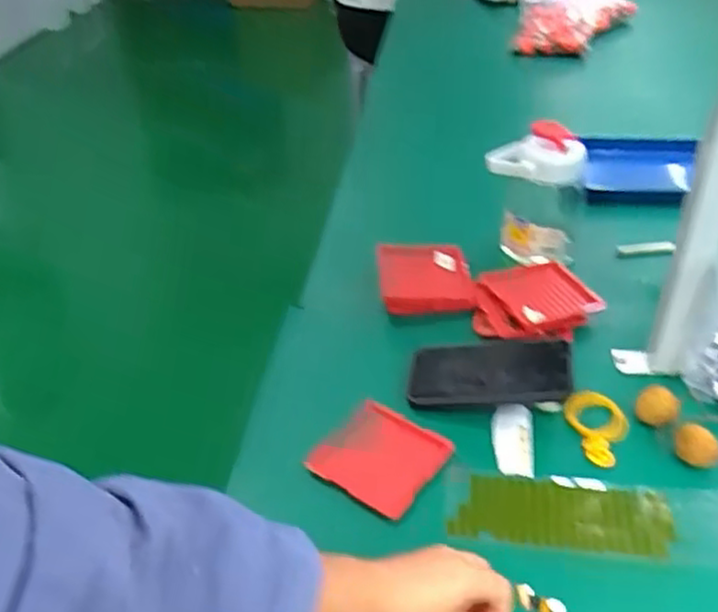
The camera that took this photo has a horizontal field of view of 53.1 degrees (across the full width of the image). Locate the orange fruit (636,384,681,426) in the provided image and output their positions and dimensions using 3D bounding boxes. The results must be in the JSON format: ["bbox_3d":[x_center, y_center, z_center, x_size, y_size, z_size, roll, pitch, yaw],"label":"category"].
[{"bbox_3d":[0.282,0.096,0.679,0.037,0.034,0.033,16,43,24],"label":"orange fruit"}]

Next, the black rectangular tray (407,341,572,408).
[{"bbox_3d":[0.125,0.063,0.698,0.155,0.017,0.073,-4,49,18],"label":"black rectangular tray"}]

